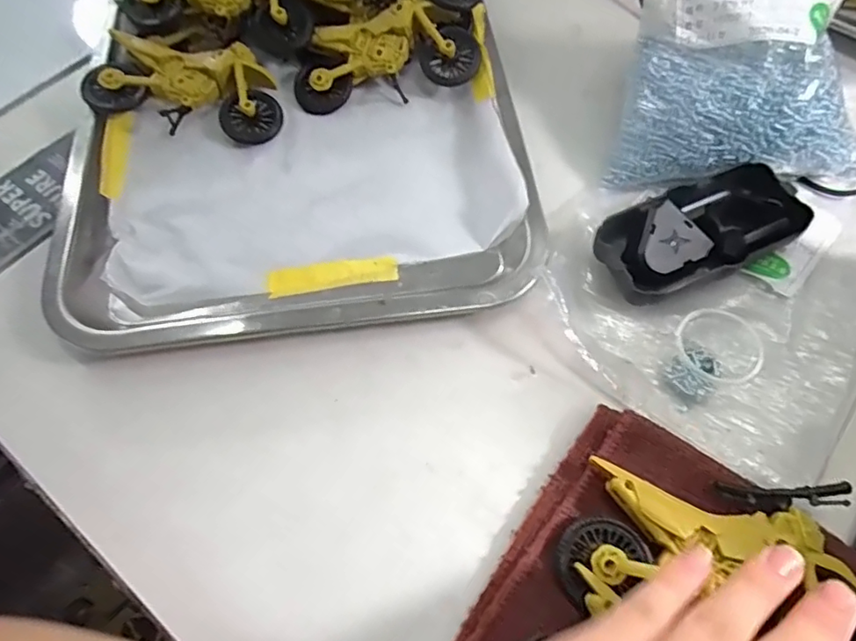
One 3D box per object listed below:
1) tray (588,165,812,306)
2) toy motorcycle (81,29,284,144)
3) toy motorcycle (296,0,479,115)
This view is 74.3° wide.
[{"bbox_3d":[0.144,-0.047,0.302,0.110,0.025,0.055,-25,65,-11],"label":"tray"},{"bbox_3d":[-0.153,-0.151,0.358,0.118,0.029,0.062,12,63,8],"label":"toy motorcycle"},{"bbox_3d":[-0.030,-0.177,0.368,0.118,0.037,0.059,-13,63,-5],"label":"toy motorcycle"}]

